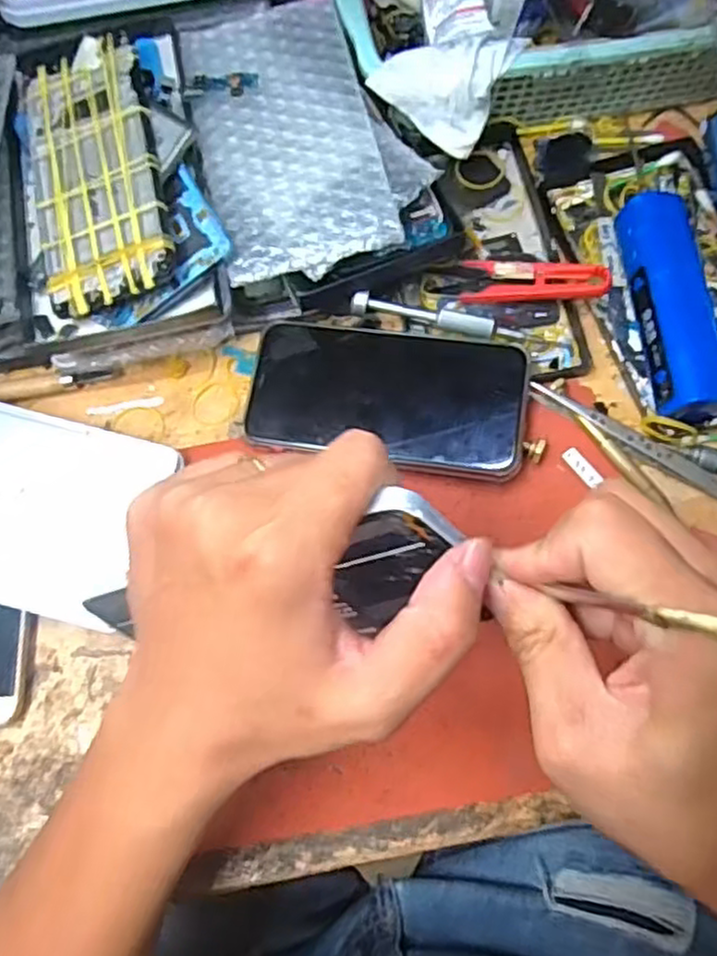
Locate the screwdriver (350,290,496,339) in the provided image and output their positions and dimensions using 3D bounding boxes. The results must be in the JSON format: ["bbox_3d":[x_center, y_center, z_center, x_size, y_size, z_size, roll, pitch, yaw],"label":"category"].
[{"bbox_3d":[0.037,-0.092,0.405,0.081,0.017,0.011,8,72,4],"label":"screwdriver"}]

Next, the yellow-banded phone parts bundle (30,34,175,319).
[{"bbox_3d":[-0.140,-0.163,0.378,0.068,0.014,0.148,-12,78,-3],"label":"yellow-banded phone parts bundle"}]

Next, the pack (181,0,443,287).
[{"bbox_3d":[-0.030,-0.192,0.391,0.112,0.015,0.167,-15,72,-3],"label":"pack"}]

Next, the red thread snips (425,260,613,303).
[{"bbox_3d":[0.093,-0.114,0.416,0.100,0.008,0.026,5,78,16],"label":"red thread snips"}]

